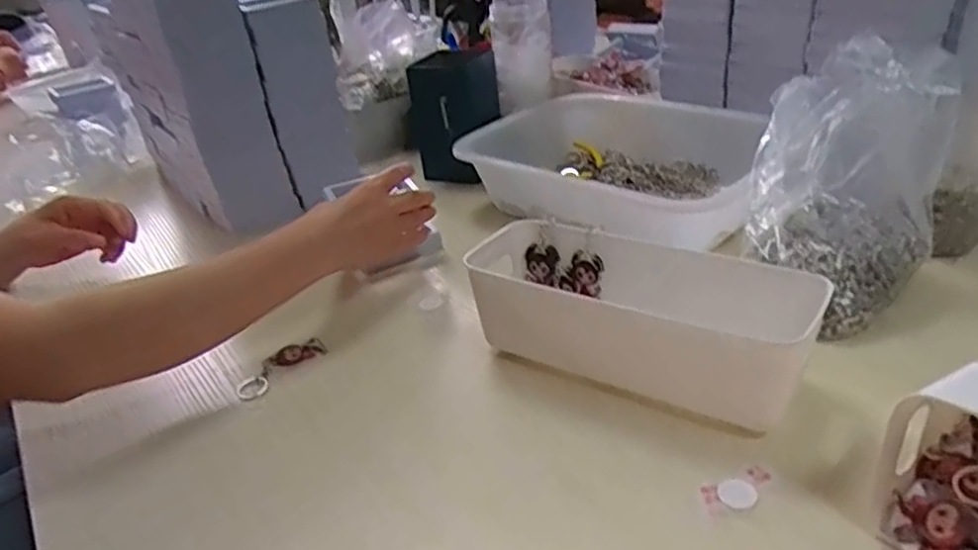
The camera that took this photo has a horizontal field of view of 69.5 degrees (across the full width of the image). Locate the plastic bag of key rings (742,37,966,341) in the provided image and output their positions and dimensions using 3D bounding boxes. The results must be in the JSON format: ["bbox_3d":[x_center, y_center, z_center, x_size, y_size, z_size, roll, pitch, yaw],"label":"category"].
[{"bbox_3d":[0.286,-0.076,0.568,0.143,0.167,0.160,10,34,28],"label":"plastic bag of key rings"}]

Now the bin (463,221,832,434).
[{"bbox_3d":[0.105,0.036,0.535,0.252,0.095,0.098,13,36,32],"label":"bin"}]

